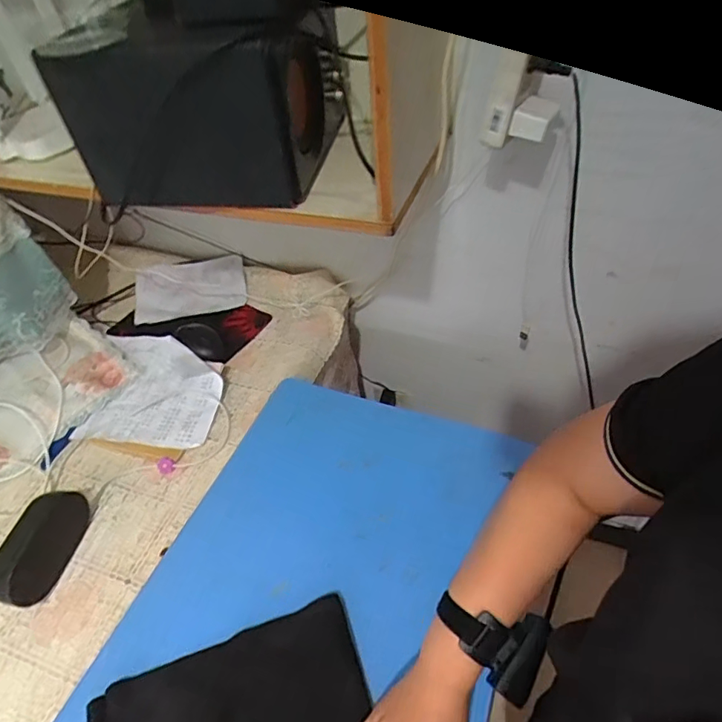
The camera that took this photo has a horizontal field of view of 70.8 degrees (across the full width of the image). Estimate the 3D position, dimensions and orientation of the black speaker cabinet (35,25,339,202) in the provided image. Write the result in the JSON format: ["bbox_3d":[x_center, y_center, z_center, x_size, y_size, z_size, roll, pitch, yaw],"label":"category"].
[{"bbox_3d":[-0.171,-0.301,0.585,0.239,0.163,0.192,7,48,13],"label":"black speaker cabinet"}]

